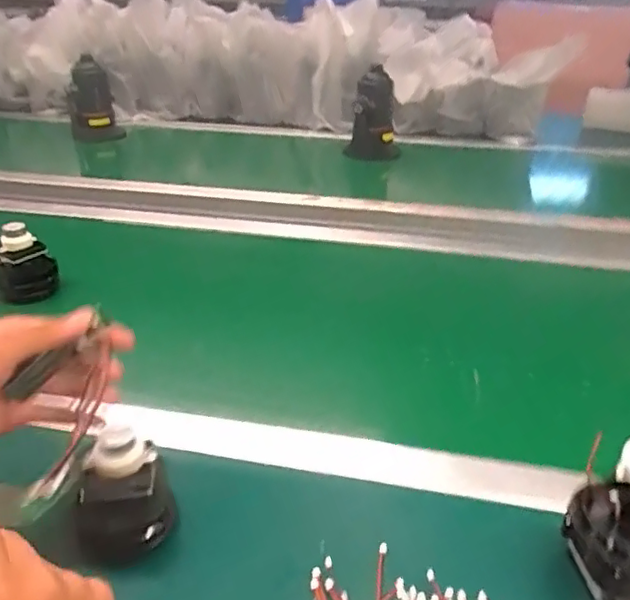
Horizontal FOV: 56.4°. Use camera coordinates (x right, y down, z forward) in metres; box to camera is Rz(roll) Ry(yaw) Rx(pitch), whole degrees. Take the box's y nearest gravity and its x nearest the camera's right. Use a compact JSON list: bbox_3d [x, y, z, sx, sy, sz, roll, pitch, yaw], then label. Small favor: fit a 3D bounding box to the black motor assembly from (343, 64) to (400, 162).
[{"bbox_3d":[0.113,-0.352,1.130,0.084,0.177,0.084,-6,32,-9],"label":"black motor assembly"}]

